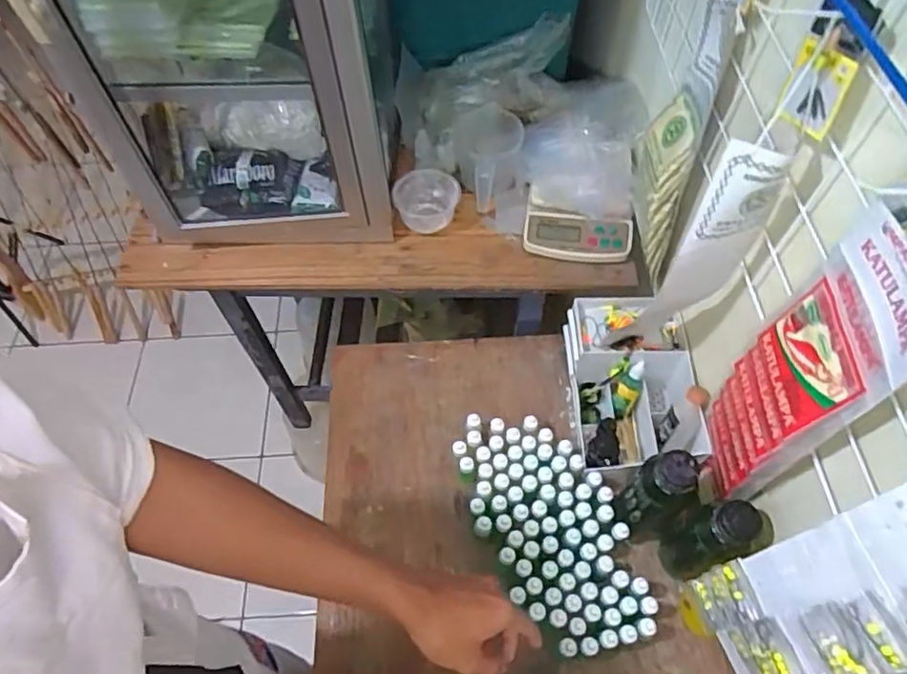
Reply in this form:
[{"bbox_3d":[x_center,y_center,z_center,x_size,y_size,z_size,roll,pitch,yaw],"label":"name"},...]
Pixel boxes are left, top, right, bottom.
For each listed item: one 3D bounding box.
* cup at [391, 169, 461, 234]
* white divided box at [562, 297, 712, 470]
[{"bbox_3d":[-0.040,-0.205,0.930,0.103,0.062,0.084,-16,60,-8],"label":"cup"},{"bbox_3d":[0.240,0.069,0.826,0.152,0.111,0.233,-4,59,-1],"label":"white divided box"}]

